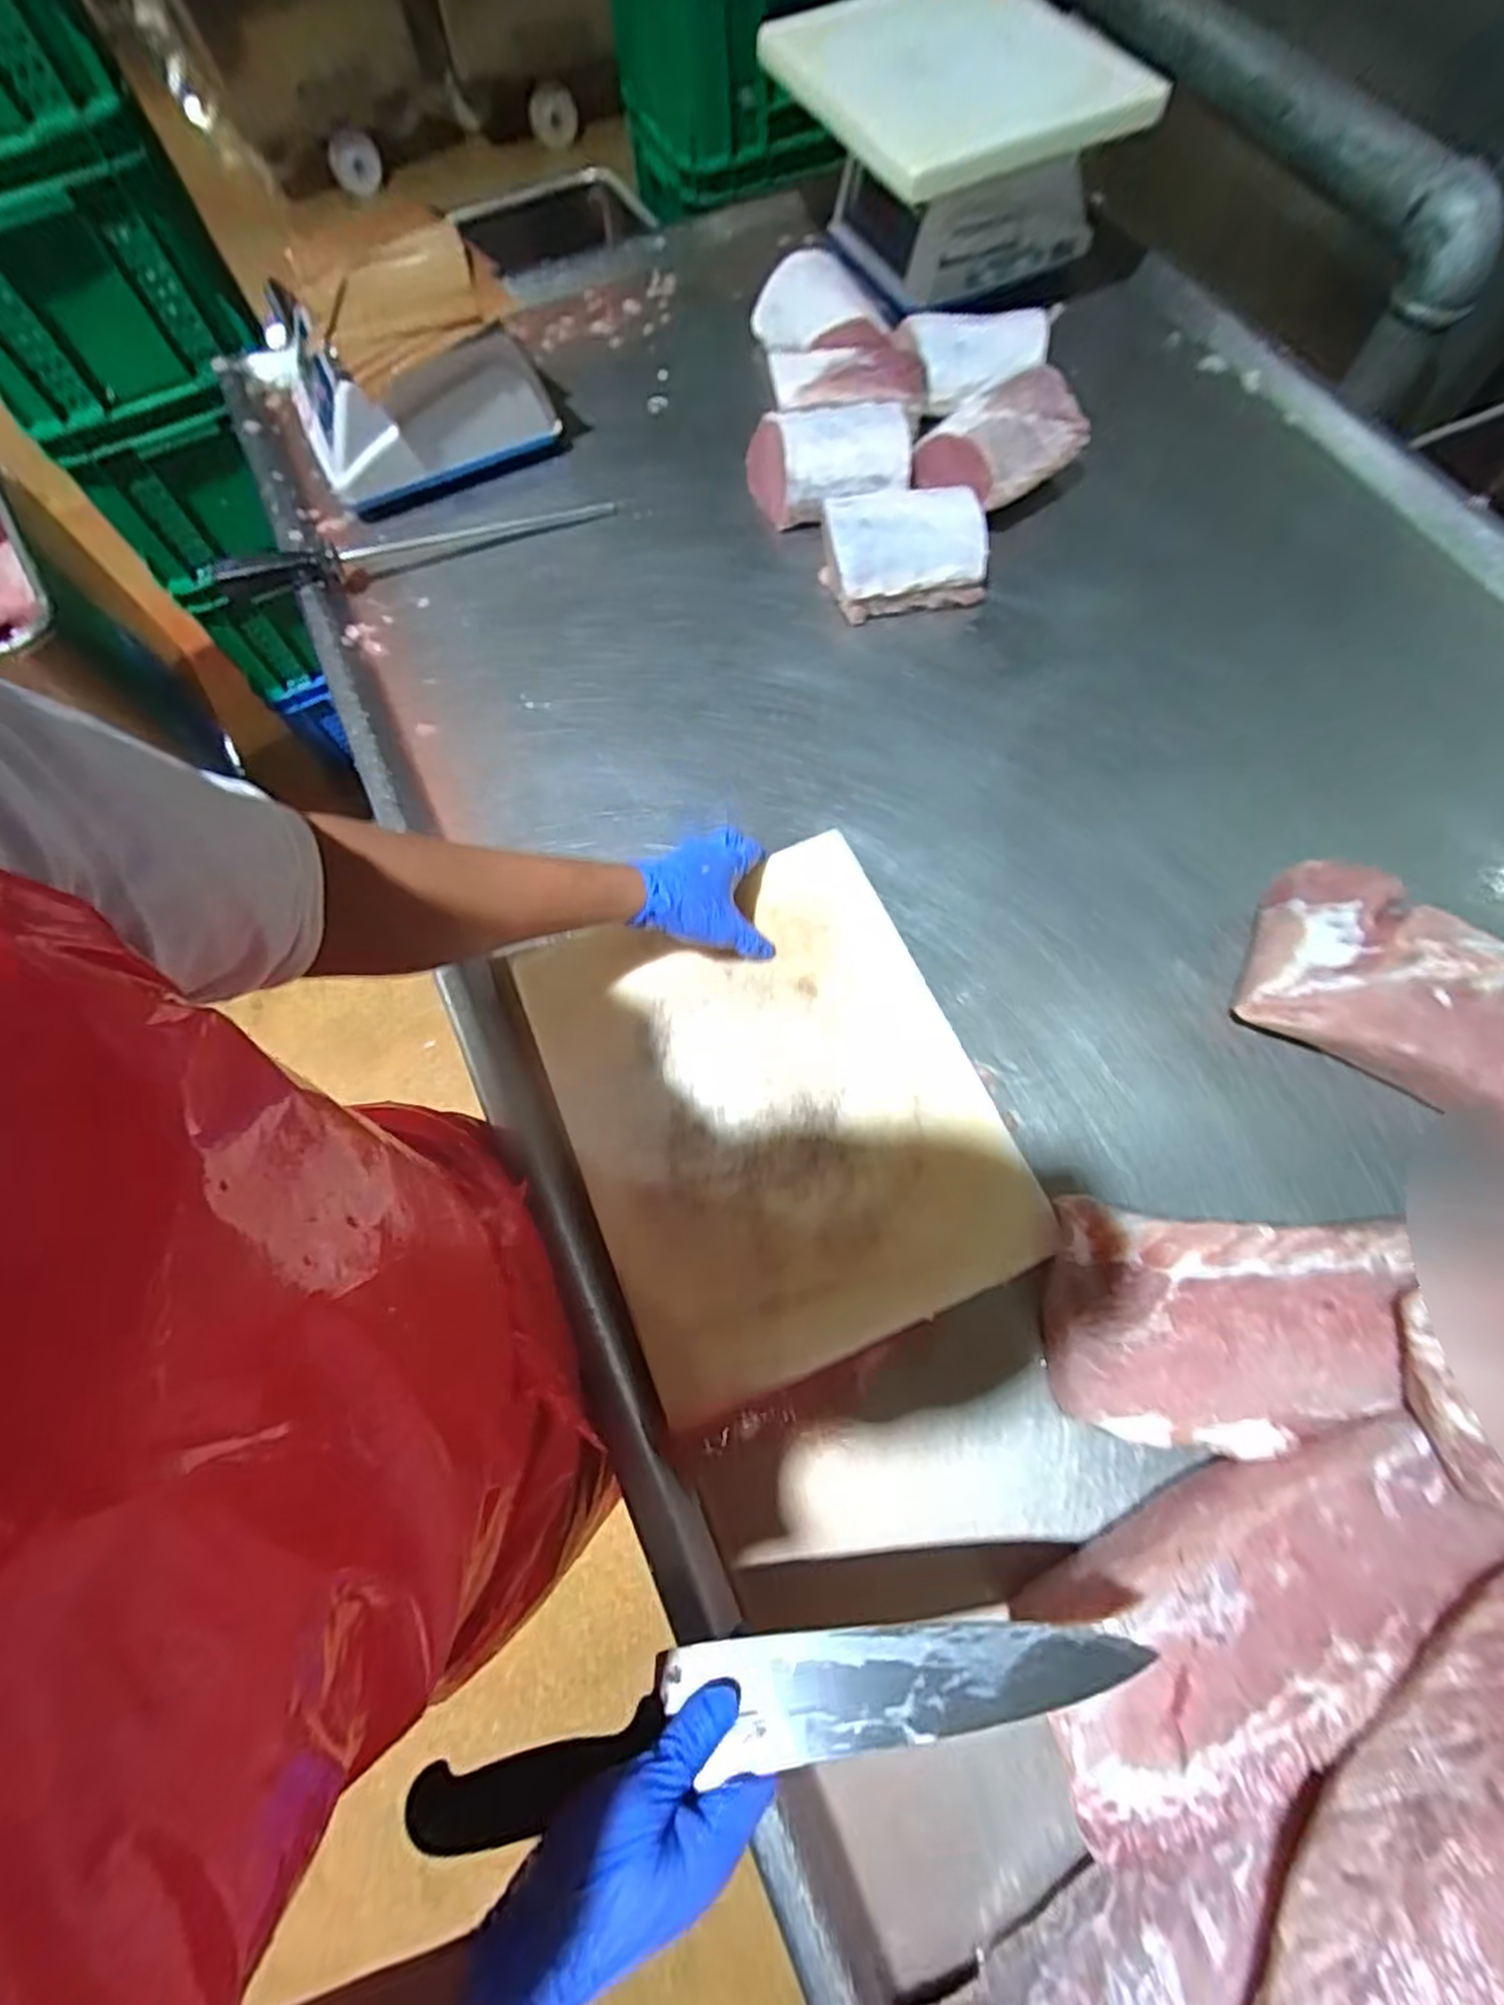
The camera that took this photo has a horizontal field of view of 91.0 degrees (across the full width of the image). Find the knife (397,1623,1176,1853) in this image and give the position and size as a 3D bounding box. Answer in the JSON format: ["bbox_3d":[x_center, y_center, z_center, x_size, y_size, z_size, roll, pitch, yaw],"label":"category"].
[{"bbox_3d":[0.009,0.351,0.370,0.354,0.022,0.048,-13,67,0],"label":"knife"}]

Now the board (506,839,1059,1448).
[{"bbox_3d":[0.011,0.073,0.572,0.303,0.018,0.366,-22,68,-7],"label":"board"}]

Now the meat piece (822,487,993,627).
[{"bbox_3d":[0.149,-0.469,0.758,0.156,0.062,0.137,-10,67,-2],"label":"meat piece"}]

